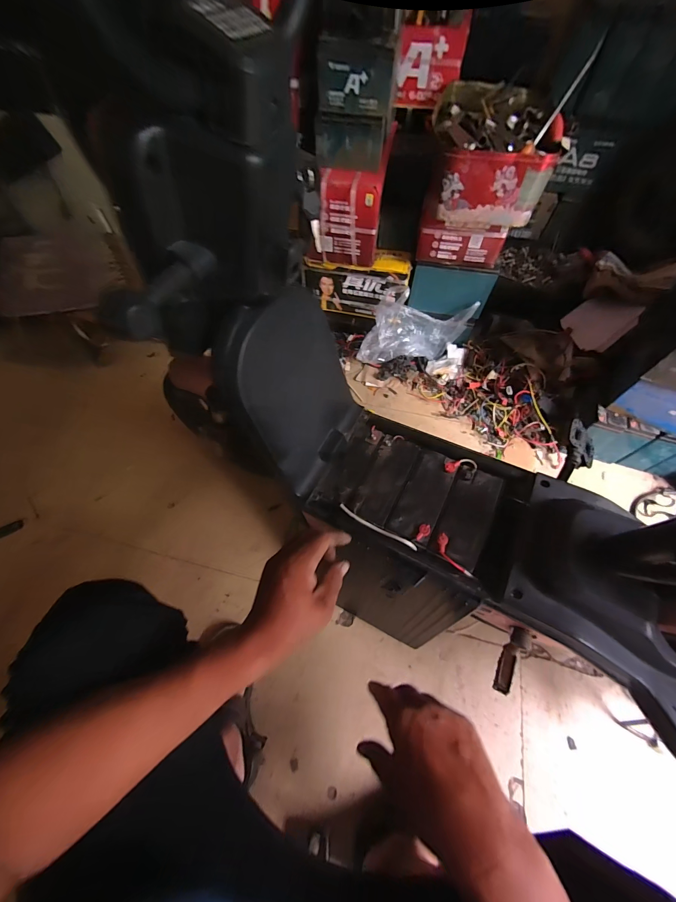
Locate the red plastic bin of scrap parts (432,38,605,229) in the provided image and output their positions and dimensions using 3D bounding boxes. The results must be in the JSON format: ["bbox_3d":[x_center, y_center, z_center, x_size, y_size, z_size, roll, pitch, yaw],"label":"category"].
[{"bbox_3d":[0.356,-0.721,0.783,0.252,0.157,0.419,6,62,3],"label":"red plastic bin of scrap parts"}]

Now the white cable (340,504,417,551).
[{"bbox_3d":[0.067,0.131,0.553,0.144,0.004,0.013,26,105,14],"label":"white cable"}]

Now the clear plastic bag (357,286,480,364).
[{"bbox_3d":[0.237,-0.366,1.025,0.317,0.192,0.147,14,62,7],"label":"clear plastic bag"}]

